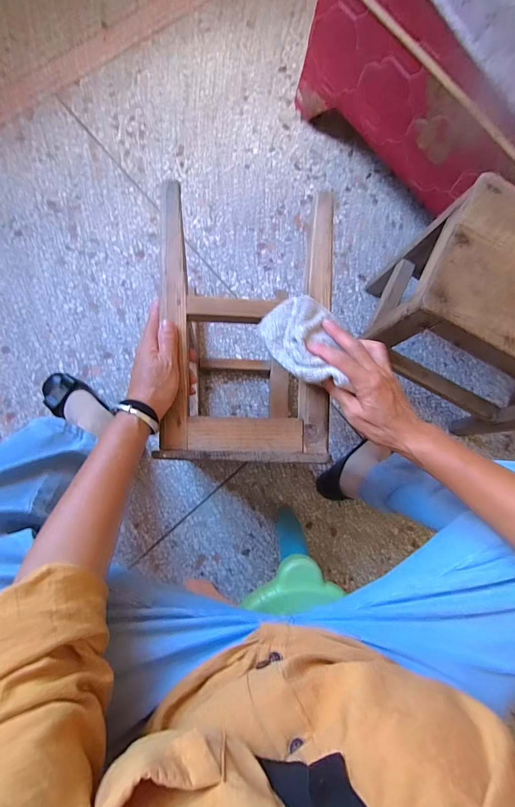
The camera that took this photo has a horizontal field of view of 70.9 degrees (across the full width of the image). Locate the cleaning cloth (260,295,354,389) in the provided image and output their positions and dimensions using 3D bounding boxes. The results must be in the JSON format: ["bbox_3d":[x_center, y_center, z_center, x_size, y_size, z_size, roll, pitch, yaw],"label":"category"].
[{"bbox_3d":[0.052,-0.075,0.405,0.090,0.043,0.102,4,83,-5],"label":"cleaning cloth"}]

